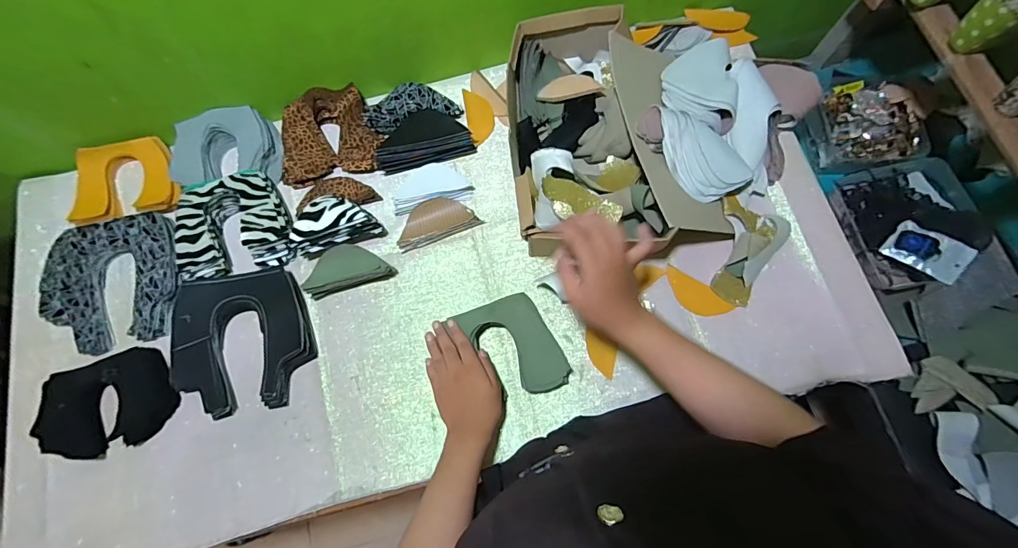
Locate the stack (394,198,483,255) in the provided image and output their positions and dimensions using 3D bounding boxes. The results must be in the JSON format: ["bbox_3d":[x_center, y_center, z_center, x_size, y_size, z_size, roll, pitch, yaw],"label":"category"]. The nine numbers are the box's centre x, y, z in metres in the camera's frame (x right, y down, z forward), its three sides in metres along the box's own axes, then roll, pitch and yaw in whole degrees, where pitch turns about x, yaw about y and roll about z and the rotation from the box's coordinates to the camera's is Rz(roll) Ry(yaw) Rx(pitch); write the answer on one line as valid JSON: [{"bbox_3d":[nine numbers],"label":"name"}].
[{"bbox_3d":[-0.111,-0.081,0.653,0.122,0.019,0.060,-22,74,-4],"label":"stack"}]

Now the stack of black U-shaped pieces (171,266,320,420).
[{"bbox_3d":[-0.374,0.095,0.602,0.183,0.029,0.187,-16,74,-2],"label":"stack of black U-shaped pieces"}]

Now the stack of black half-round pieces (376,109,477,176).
[{"bbox_3d":[-0.136,-0.215,0.678,0.149,0.043,0.085,-14,74,-1],"label":"stack of black half-round pieces"}]

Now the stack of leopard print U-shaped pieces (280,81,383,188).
[{"bbox_3d":[-0.287,-0.221,0.675,0.158,0.043,0.136,-13,74,-2],"label":"stack of leopard print U-shaped pieces"}]

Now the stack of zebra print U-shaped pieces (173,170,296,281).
[{"bbox_3d":[-0.406,-0.074,0.635,0.164,0.038,0.143,-18,74,-3],"label":"stack of zebra print U-shaped pieces"}]

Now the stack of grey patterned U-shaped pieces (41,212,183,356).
[{"bbox_3d":[-0.575,0.010,0.634,0.197,0.024,0.187,-11,74,-1],"label":"stack of grey patterned U-shaped pieces"}]

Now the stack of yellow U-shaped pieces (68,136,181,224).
[{"bbox_3d":[-0.605,-0.143,0.681,0.163,0.024,0.129,-15,74,-2],"label":"stack of yellow U-shaped pieces"}]

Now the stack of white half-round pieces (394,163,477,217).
[{"bbox_3d":[-0.119,-0.138,0.663,0.119,0.018,0.071,-16,74,-3],"label":"stack of white half-round pieces"}]

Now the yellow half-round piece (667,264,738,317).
[{"bbox_3d":[0.264,0.029,0.618,0.100,0.004,0.044,39,89,15],"label":"yellow half-round piece"}]

